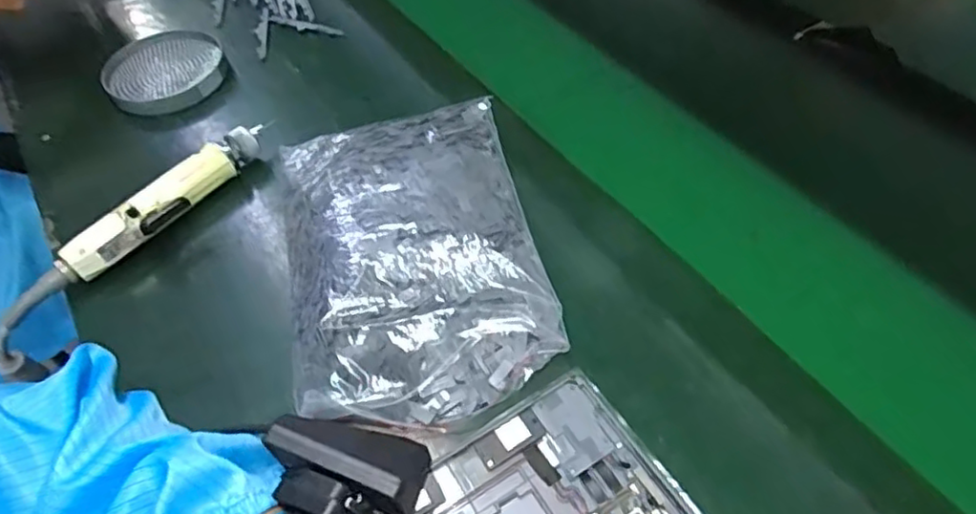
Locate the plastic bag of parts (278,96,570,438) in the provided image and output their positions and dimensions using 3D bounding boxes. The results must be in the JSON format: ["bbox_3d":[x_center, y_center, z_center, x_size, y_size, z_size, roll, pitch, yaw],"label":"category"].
[{"bbox_3d":[-0.059,-0.014,0.484,0.181,0.036,0.283,-11,52,-7],"label":"plastic bag of parts"}]

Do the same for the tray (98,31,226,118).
[{"bbox_3d":[-0.325,-0.188,0.655,0.111,0.028,0.125,-18,53,-12],"label":"tray"}]

